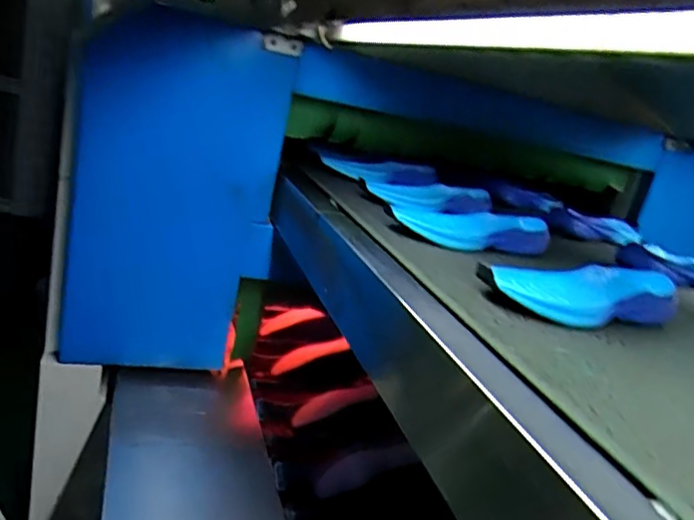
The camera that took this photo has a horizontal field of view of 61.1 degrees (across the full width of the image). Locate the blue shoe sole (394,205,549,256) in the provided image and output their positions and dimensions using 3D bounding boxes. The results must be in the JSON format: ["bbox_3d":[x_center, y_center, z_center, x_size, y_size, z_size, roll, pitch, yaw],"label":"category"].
[{"bbox_3d":[0.173,-0.041,0.825,0.250,0.041,0.087,0,19,-25],"label":"blue shoe sole"}]

